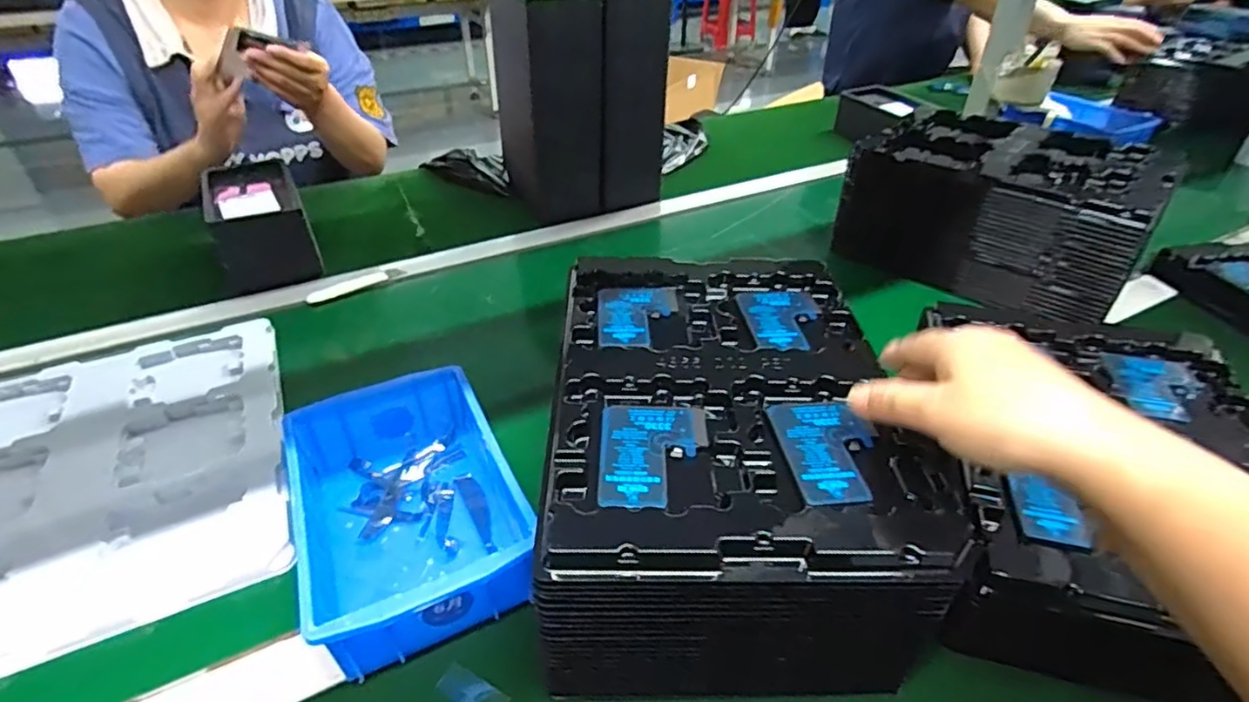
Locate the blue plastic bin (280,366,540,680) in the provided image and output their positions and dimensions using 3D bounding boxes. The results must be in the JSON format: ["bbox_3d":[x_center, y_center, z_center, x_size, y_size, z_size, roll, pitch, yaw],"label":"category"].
[{"bbox_3d":[-0.149,0.099,0.417,0.130,0.061,0.200,-17,41,-21],"label":"blue plastic bin"}]

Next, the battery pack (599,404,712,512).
[{"bbox_3d":[0.017,0.056,0.340,0.059,0.005,0.077,2,38,2],"label":"battery pack"}]

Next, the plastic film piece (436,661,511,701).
[{"bbox_3d":[-0.087,0.196,0.351,0.041,0.004,0.018,21,35,21],"label":"plastic film piece"}]

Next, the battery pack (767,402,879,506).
[{"bbox_3d":[0.117,0.055,0.345,0.054,0.004,0.077,-3,38,-4],"label":"battery pack"}]

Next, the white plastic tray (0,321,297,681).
[{"bbox_3d":[-0.416,0.092,0.470,0.274,0.015,0.316,-19,42,-20],"label":"white plastic tray"}]

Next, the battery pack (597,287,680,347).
[{"bbox_3d":[0.011,-0.025,0.447,0.059,0.004,0.084,2,35,-2],"label":"battery pack"}]

